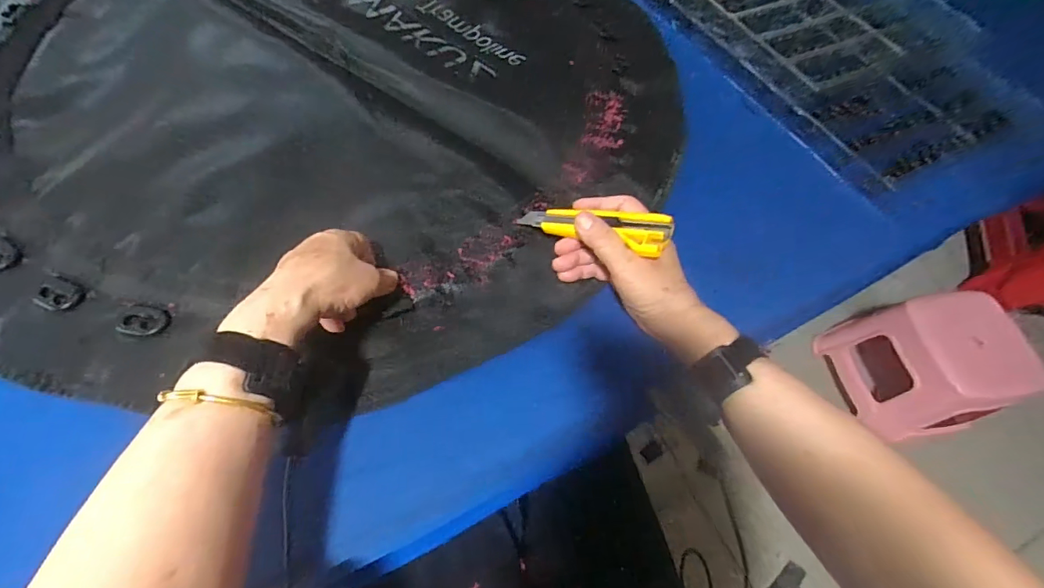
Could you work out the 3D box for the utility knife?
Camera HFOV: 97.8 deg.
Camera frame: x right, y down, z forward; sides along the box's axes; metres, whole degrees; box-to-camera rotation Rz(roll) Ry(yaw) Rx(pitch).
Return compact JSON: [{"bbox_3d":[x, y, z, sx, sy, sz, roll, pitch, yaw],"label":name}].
[{"bbox_3d":[0.060,-0.061,0.421,0.151,0.019,0.038,10,54,38],"label":"utility knife"}]

